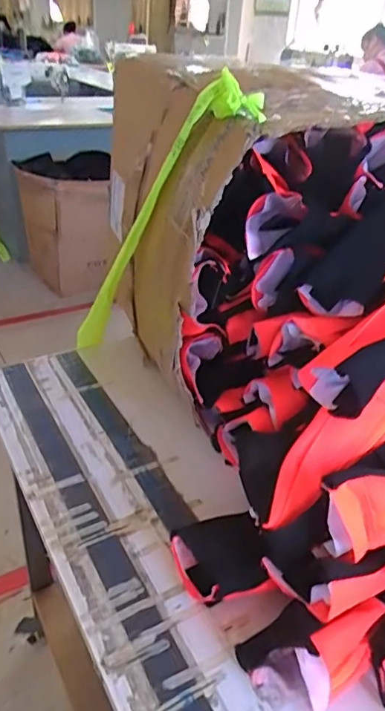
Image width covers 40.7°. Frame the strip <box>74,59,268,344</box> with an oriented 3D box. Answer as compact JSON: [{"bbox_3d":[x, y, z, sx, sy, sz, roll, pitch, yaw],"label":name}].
[{"bbox_3d":[-0.072,-0.147,0.744,0.037,0.537,0.072,-30,78,-42],"label":"strip"}]

